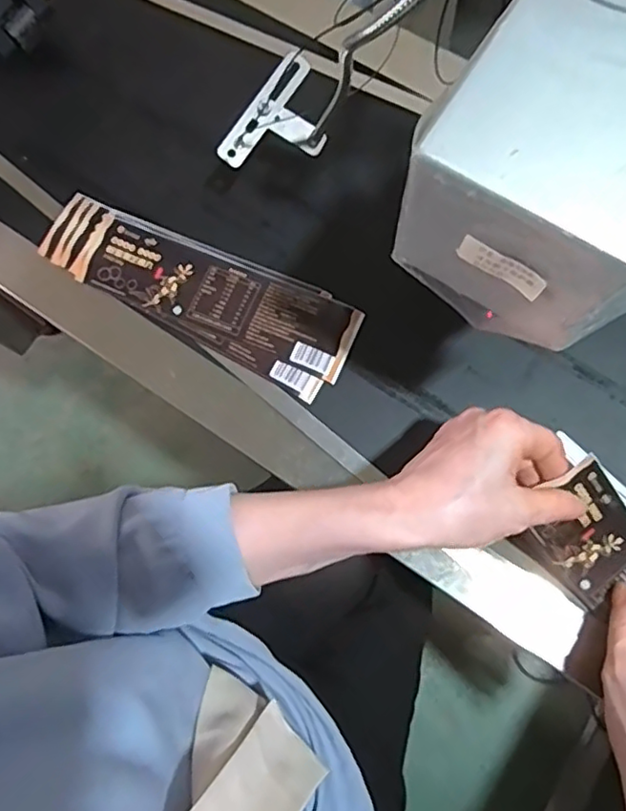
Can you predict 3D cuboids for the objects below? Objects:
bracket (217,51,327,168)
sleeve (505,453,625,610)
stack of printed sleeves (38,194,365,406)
[{"bbox_3d":[-0.022,-0.215,0.478,0.061,0.013,0.096,37,90,-13],"label":"bracket"},{"bbox_3d":[0.187,0.094,0.419,0.071,0.018,0.118,-40,110,8],"label":"sleeve"},{"bbox_3d":[-0.095,-0.101,0.509,0.274,0.005,0.081,28,80,9],"label":"stack of printed sleeves"}]

